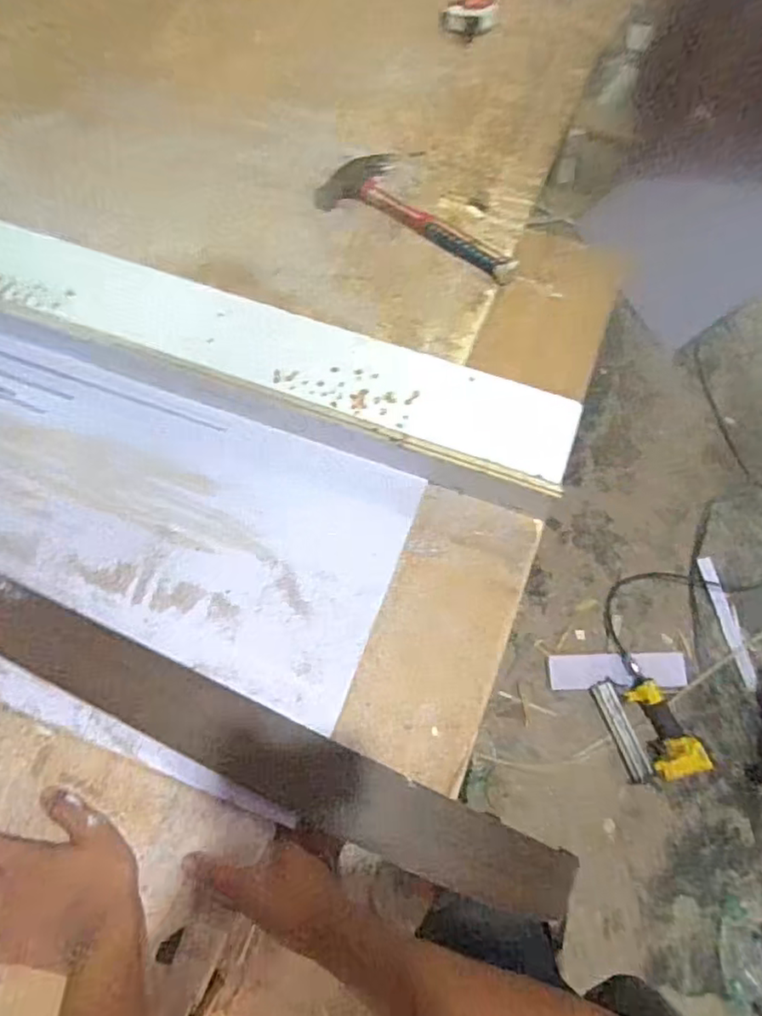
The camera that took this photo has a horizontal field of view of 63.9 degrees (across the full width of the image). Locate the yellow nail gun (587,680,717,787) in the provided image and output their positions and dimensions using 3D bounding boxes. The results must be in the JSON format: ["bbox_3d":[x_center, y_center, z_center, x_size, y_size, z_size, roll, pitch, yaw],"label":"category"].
[{"bbox_3d":[0.568,0.461,1.299,0.162,0.058,0.235,-18,68,-8],"label":"yellow nail gun"}]

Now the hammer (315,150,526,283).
[{"bbox_3d":[0.067,-0.401,0.798,0.284,0.029,0.146,30,69,12],"label":"hammer"}]

